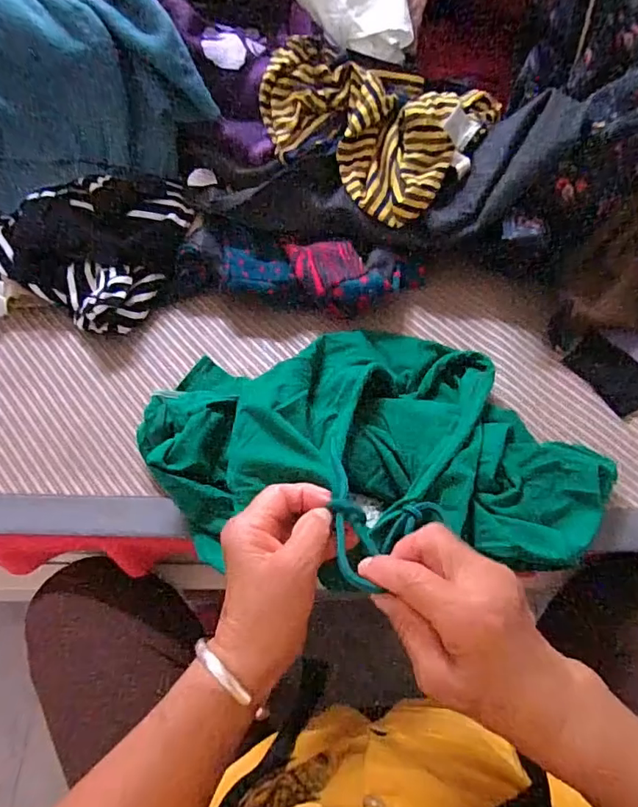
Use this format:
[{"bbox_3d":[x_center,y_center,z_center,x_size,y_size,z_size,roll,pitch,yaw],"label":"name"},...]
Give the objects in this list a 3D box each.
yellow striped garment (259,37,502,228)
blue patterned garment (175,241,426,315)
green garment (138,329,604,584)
[{"bbox_3d":[0.060,-0.327,0.594,0.232,0.091,0.197,29,68,15],"label":"yellow striped garment"},{"bbox_3d":[-0.024,-0.141,0.576,0.269,0.044,0.066,6,64,4],"label":"blue patterned garment"},{"bbox_3d":[0.045,0.025,0.446,0.389,0.128,0.247,-9,64,-3],"label":"green garment"}]

